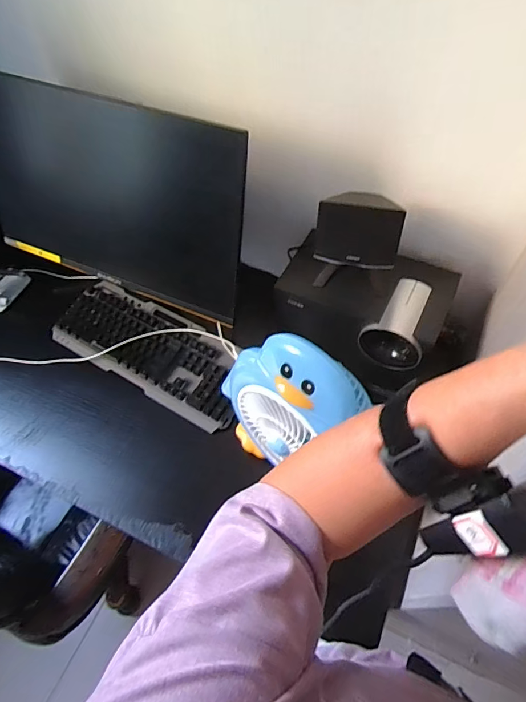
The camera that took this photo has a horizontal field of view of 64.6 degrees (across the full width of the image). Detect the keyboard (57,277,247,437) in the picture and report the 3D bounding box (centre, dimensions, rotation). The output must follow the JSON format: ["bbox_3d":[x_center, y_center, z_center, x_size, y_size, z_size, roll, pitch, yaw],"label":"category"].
[{"bbox_3d":[-0.219,-0.009,0.828,0.427,0.027,0.174,25,62,17],"label":"keyboard"}]

